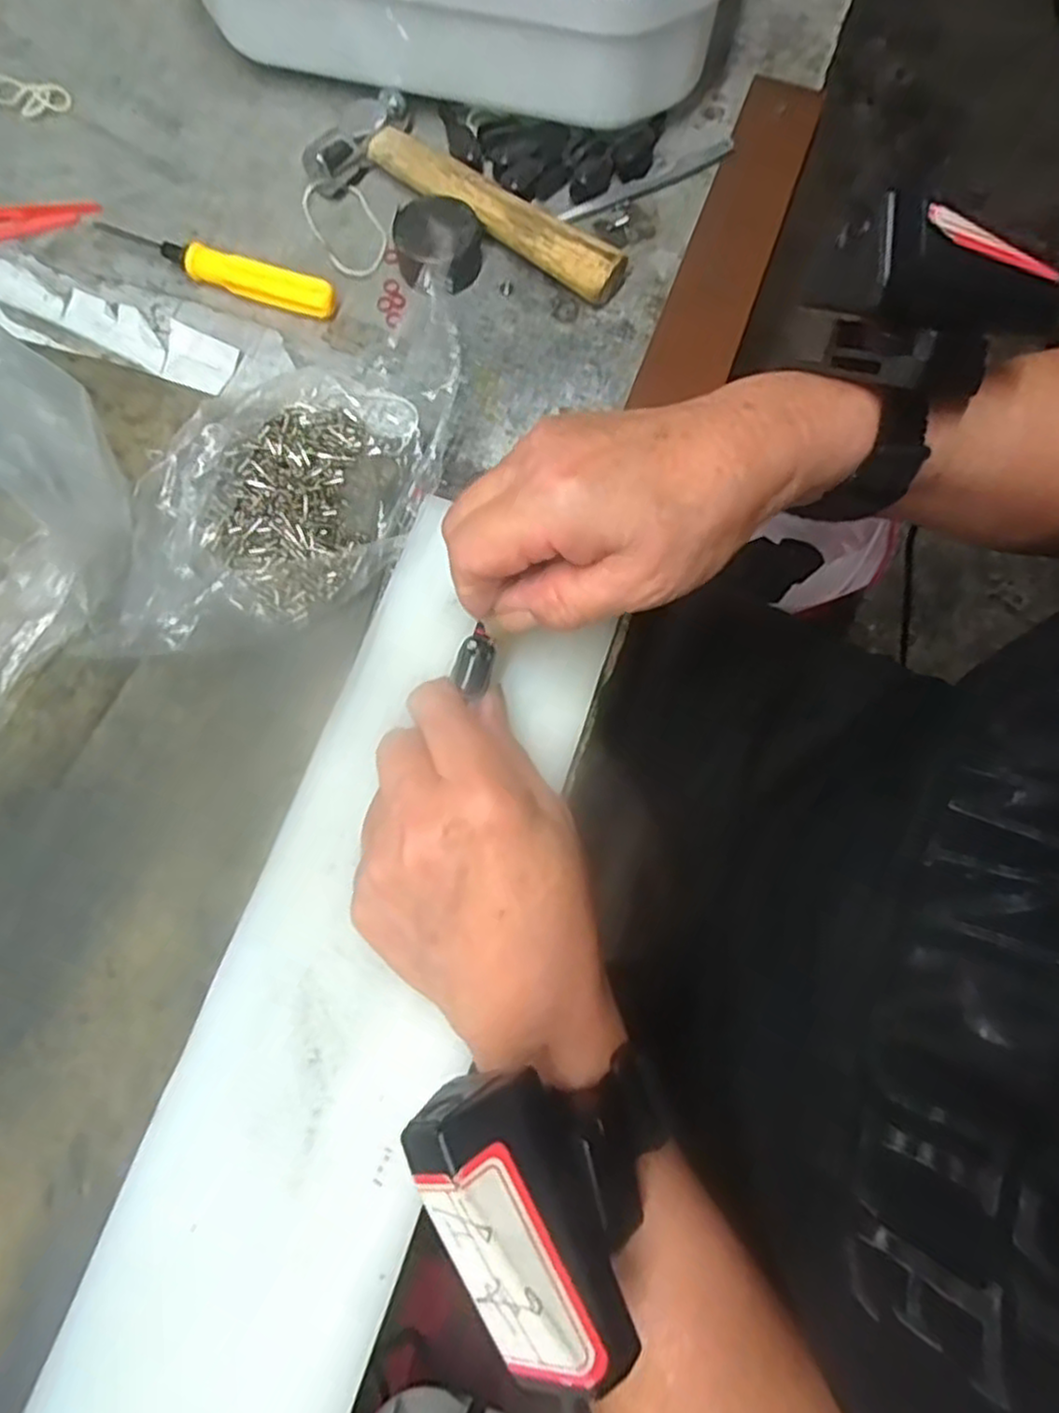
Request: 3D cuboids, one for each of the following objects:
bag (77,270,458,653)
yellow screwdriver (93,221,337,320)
[{"bbox_3d":[-0.092,-0.105,0.307,0.095,0.035,0.199,19,75,4],"label":"bag"},{"bbox_3d":[-0.145,-0.203,0.343,0.118,0.016,0.015,20,75,4],"label":"yellow screwdriver"}]

